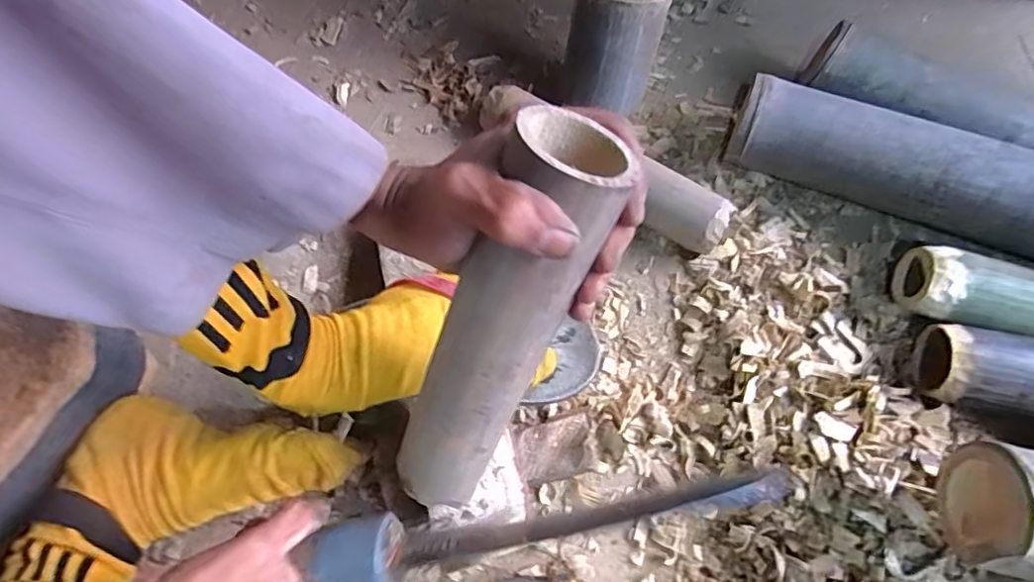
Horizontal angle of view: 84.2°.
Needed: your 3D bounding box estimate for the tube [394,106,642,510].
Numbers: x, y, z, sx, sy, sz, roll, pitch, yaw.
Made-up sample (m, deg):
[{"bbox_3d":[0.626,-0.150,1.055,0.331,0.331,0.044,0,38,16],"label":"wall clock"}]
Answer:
[{"bbox_3d":[-0.015,0.033,0.290,0.047,0.242,0.046,34,36,13],"label":"tube"}]

